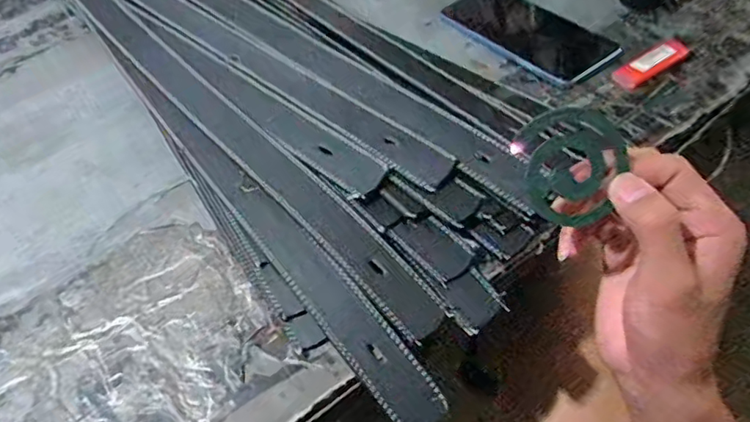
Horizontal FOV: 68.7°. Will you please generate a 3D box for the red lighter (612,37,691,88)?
[{"bbox_3d":[0.227,-0.121,0.448,0.062,0.011,0.027,-32,54,-1],"label":"red lighter"}]

